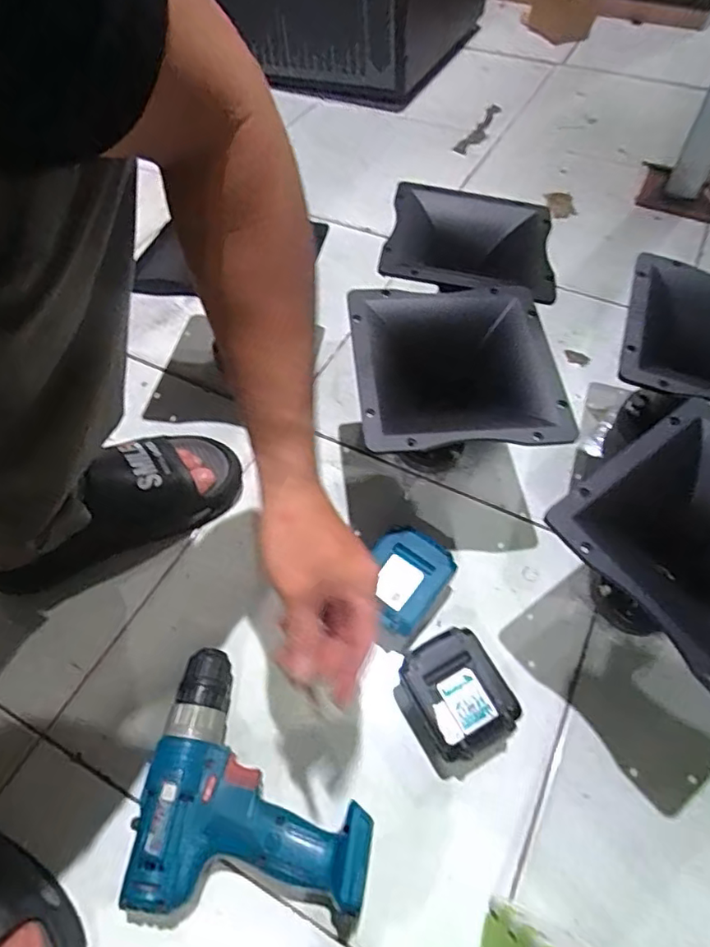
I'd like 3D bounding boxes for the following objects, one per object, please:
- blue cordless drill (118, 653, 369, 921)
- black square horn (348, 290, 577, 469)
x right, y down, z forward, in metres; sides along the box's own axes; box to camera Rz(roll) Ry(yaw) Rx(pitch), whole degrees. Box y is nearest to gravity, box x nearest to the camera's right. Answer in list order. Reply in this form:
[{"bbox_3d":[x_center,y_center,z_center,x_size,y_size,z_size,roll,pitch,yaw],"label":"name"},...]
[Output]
[{"bbox_3d":[-0.073,0.241,0.438,0.170,0.059,0.173,3,56,3],"label":"blue cordless drill"},{"bbox_3d":[0.097,-0.060,0.574,0.192,0.169,0.198,-4,56,-2],"label":"black square horn"}]

